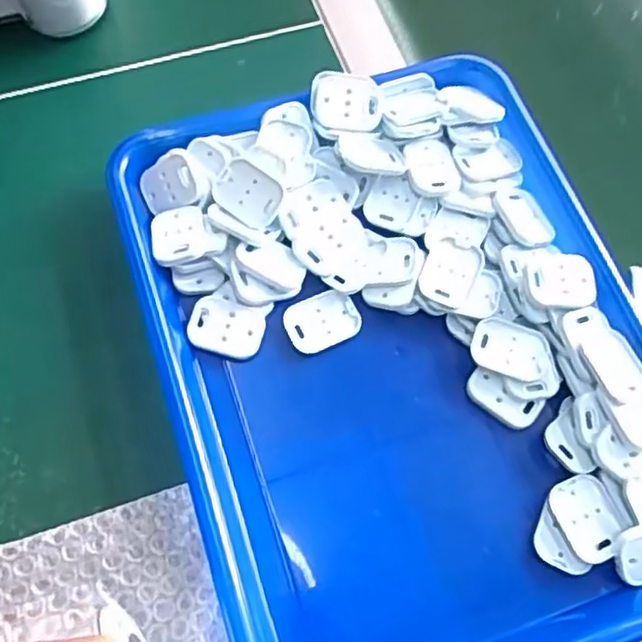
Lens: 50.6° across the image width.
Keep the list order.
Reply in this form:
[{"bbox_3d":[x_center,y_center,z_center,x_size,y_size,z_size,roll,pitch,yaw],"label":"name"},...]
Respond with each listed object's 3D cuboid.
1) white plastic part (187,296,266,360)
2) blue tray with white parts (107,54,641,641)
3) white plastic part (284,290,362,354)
[{"bbox_3d":[-0.051,0.004,0.368,0.039,0.007,0.029,18,68,5],"label":"white plastic part"},{"bbox_3d":[0.043,0.018,0.356,0.250,0.033,0.316,-17,70,-10],"label":"blue tray with white parts"},{"bbox_3d":[0.001,0.000,0.374,0.040,0.009,0.029,-25,71,-12],"label":"white plastic part"}]

